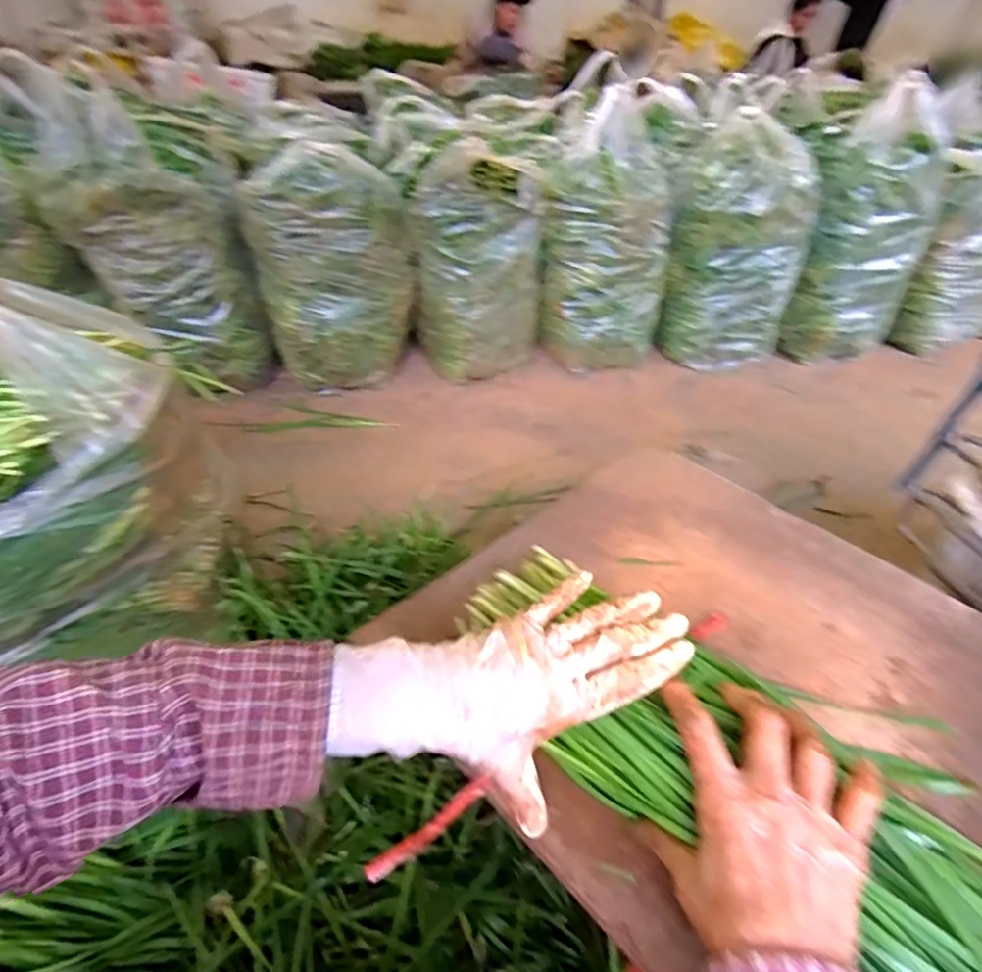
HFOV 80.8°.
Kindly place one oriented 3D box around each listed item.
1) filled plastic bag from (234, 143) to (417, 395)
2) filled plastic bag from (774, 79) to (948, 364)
[{"bbox_3d":[-0.373,-0.493,1.363,0.344,0.487,0.221,-13,43,-18],"label":"filled plastic bag"},{"bbox_3d":[0.959,-0.679,1.534,0.303,0.597,0.309,6,41,4],"label":"filled plastic bag"}]

